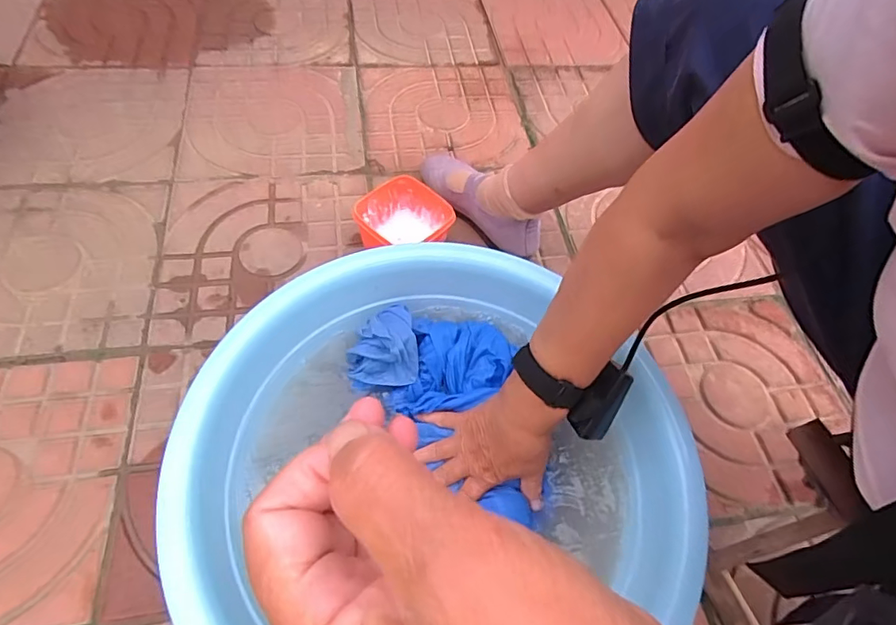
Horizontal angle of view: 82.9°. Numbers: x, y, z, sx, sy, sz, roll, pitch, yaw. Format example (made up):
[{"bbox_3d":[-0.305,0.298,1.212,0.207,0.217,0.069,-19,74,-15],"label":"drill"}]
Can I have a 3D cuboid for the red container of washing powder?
[{"bbox_3d":[-0.060,-0.115,0.696,0.102,0.078,0.108,-36,67,-24],"label":"red container of washing powder"}]

